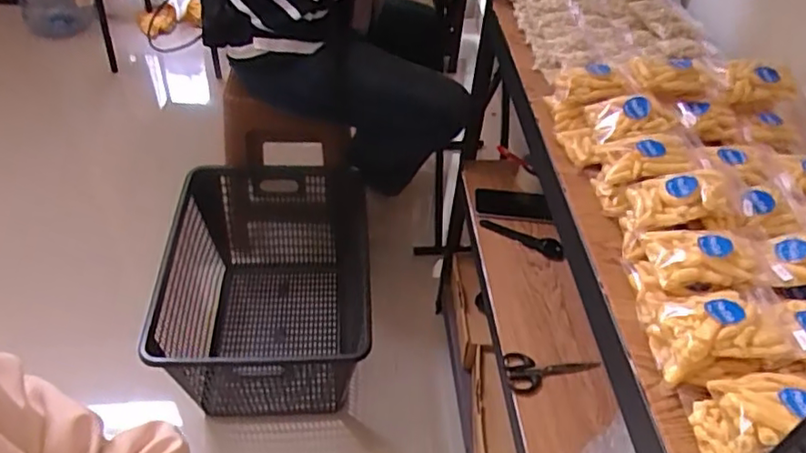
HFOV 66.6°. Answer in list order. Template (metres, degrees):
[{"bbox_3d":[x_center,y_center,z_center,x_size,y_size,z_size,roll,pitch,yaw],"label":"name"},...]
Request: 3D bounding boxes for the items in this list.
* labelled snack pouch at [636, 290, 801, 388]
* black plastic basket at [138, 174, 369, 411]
[{"bbox_3d":[0.261,0.084,0.508,0.103,0.056,0.084,6,44,1],"label":"labelled snack pouch"},{"bbox_3d":[-0.304,0.178,1.470,0.456,0.387,0.608,-2,45,-7],"label":"black plastic basket"}]

